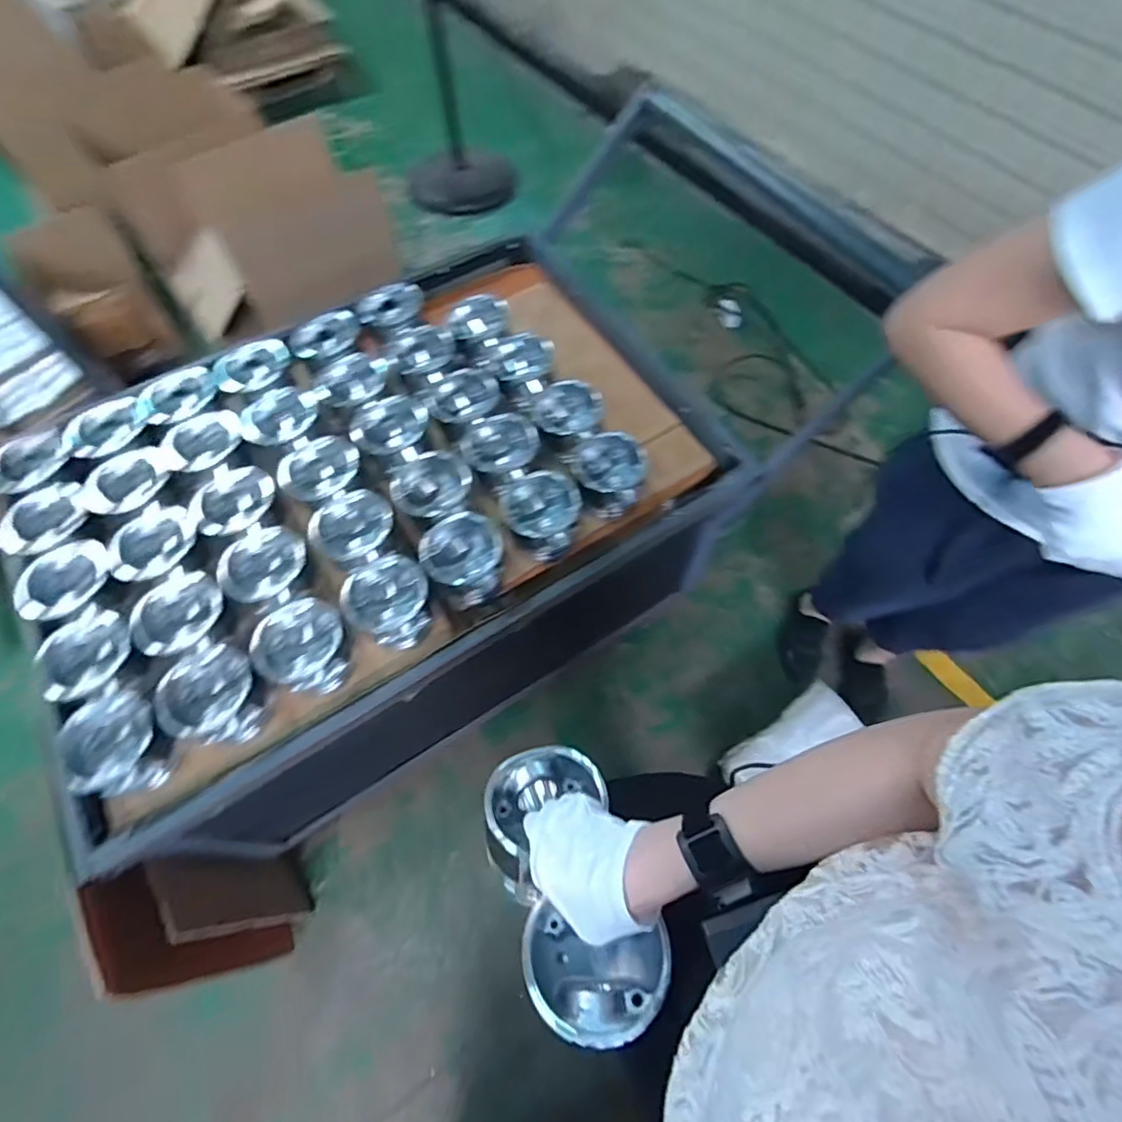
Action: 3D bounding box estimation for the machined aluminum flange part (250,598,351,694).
[{"bbox_3d":[-0.360,0.124,0.817,0.115,0.100,0.116,0,63,1],"label":"machined aluminum flange part"}]

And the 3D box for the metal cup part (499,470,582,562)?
[{"bbox_3d":[-0.030,-0.070,0.909,0.118,0.107,0.111,-8,64,-3],"label":"metal cup part"}]

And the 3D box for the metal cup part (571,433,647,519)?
[{"bbox_3d":[0.078,-0.136,0.950,0.117,0.112,0.107,5,64,3],"label":"metal cup part"}]

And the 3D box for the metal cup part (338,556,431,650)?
[{"bbox_3d":[-0.250,0.058,0.841,0.113,0.091,0.116,0,63,1],"label":"metal cup part"}]

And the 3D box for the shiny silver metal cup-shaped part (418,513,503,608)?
[{"bbox_3d":[-0.145,0.001,0.872,0.117,0.116,0.110,0,63,1],"label":"shiny silver metal cup-shaped part"}]

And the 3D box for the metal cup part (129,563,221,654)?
[{"bbox_3d":[-0.543,0.075,0.816,0.123,0.051,0.119,0,63,1],"label":"metal cup part"}]

